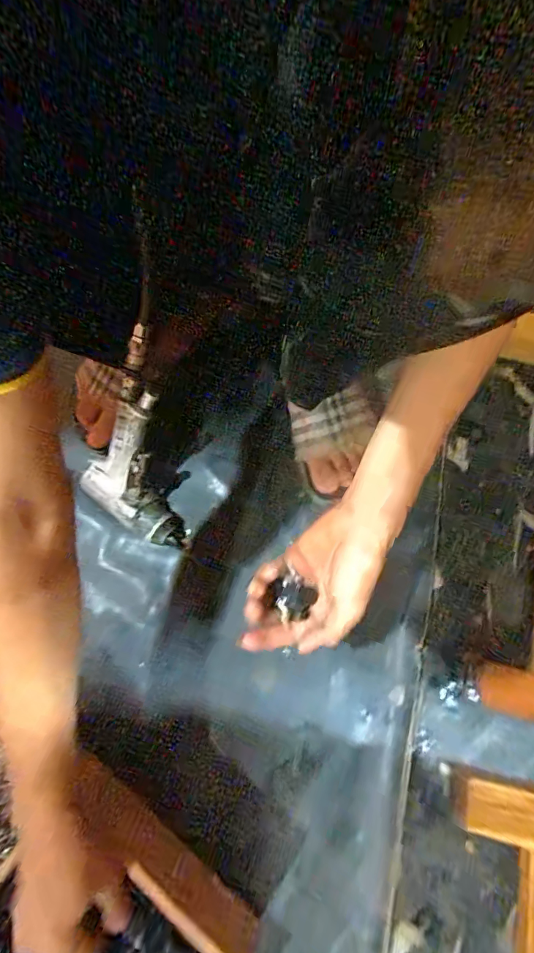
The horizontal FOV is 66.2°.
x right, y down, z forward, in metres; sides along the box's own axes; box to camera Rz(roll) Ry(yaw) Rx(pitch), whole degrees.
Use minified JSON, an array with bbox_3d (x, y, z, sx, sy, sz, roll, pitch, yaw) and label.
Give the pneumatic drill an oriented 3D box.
[{"bbox_3d":[-0.158,-0.040,0.482,0.112,0.075,0.253,2,111,-1],"label":"pneumatic drill"}]

